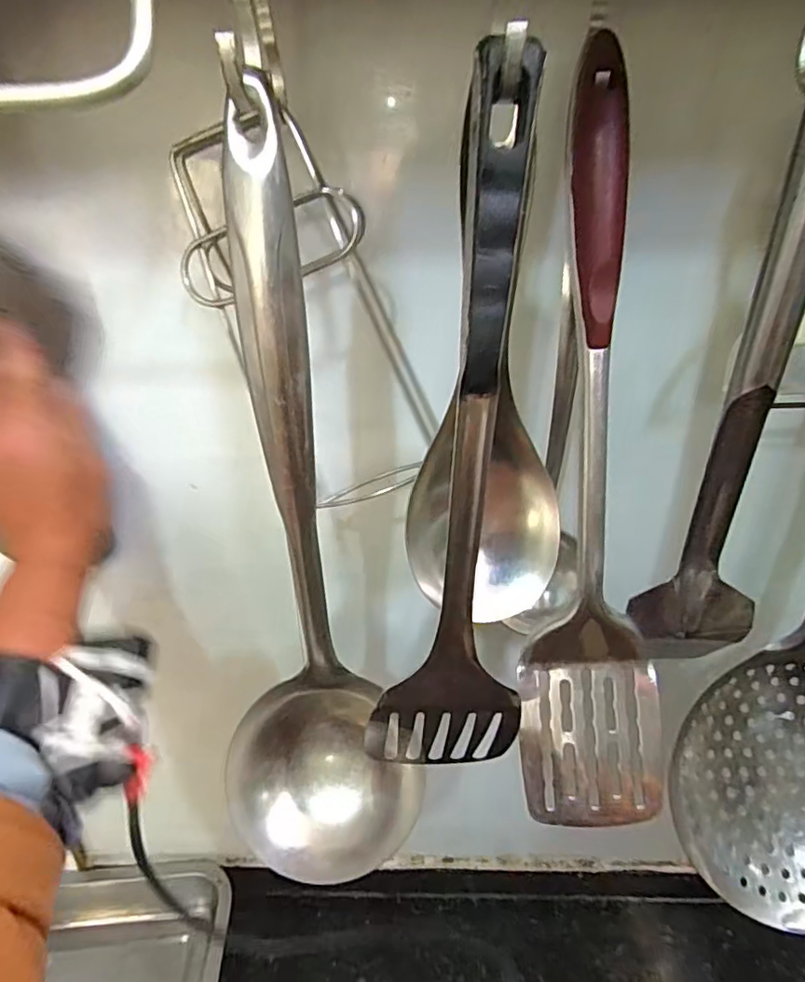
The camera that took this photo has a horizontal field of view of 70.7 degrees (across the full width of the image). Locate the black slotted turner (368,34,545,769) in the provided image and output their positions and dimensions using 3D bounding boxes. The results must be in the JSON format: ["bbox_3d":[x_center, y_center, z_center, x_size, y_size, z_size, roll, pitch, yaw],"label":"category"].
[{"bbox_3d":[0.016,0.002,0.218,0.063,0.276,0.024,-5,28,-7],"label":"black slotted turner"}]

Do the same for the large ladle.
[{"bbox_3d":[-0.050,0.040,0.257,0.095,0.363,0.072,-13,31,-21],"label":"large ladle"}]

